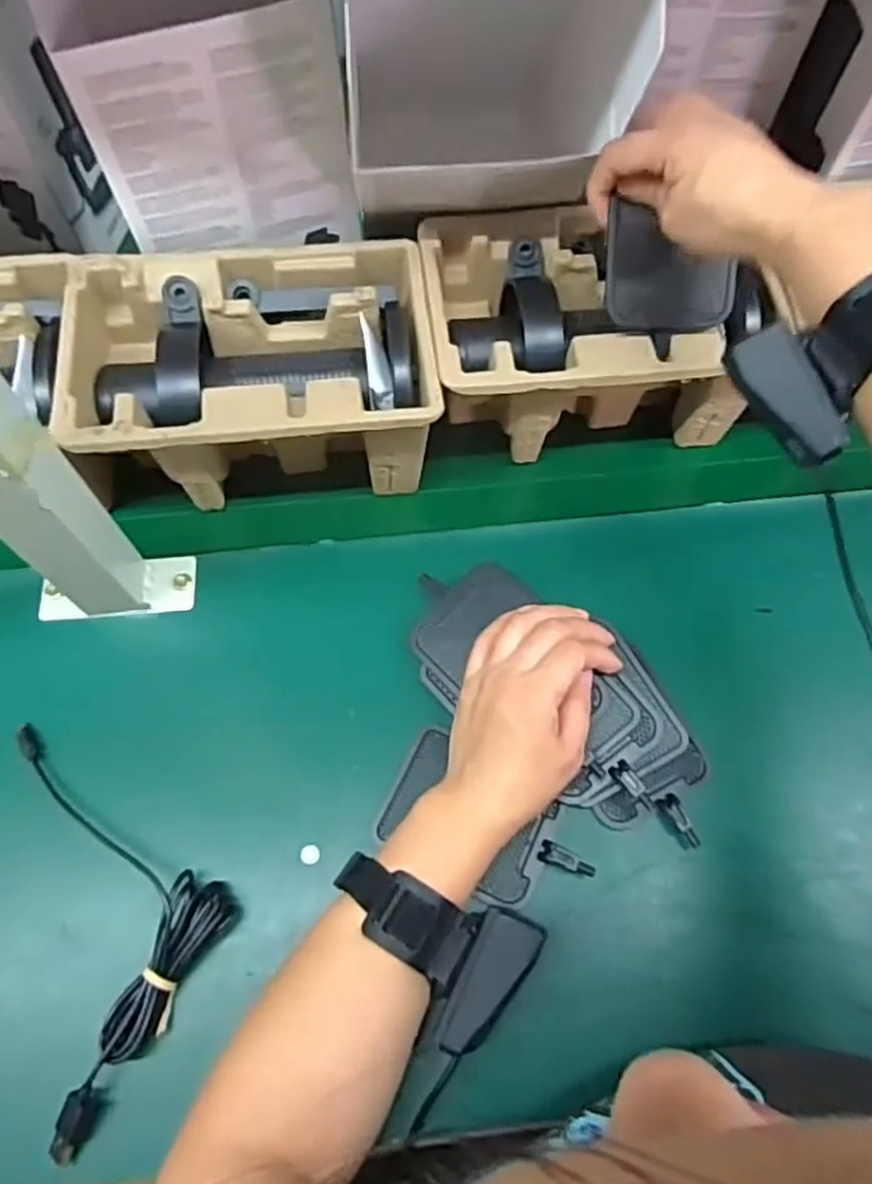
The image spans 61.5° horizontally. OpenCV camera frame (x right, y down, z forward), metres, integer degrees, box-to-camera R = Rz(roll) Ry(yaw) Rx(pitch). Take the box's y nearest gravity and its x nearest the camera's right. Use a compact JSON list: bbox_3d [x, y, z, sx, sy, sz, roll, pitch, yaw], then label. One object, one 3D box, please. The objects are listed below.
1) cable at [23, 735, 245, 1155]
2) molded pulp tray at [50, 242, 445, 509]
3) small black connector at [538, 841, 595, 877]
[{"bbox_3d":[-0.172,0.168,0.413,0.103,0.029,0.221,-17,67,-7],"label":"cable"},{"bbox_3d":[-0.117,-0.139,0.498,0.229,0.103,0.147,-8,66,-4],"label":"molded pulp tray"},{"bbox_3d":[0.076,0.156,0.422,0.032,0.007,0.012,19,66,25],"label":"small black connector"}]

